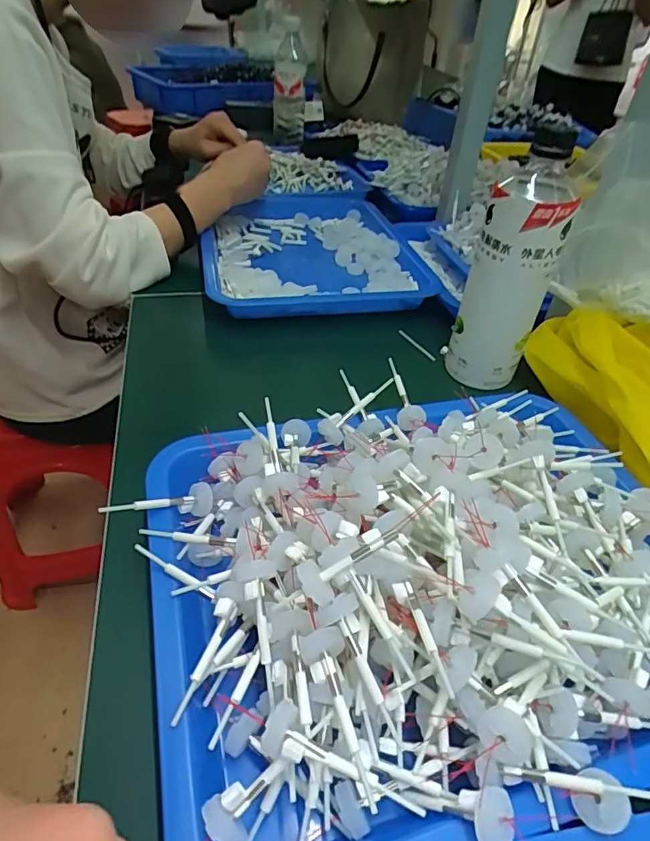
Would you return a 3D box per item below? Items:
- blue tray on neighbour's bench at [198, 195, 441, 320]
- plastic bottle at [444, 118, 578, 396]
[{"bbox_3d":[-0.025,-0.233,0.681,0.271,0.035,0.353,-6,42,-12],"label":"blue tray on neighbour's bench"},{"bbox_3d":[0.160,-0.130,0.439,0.065,0.206,0.064,16,42,13],"label":"plastic bottle"}]

